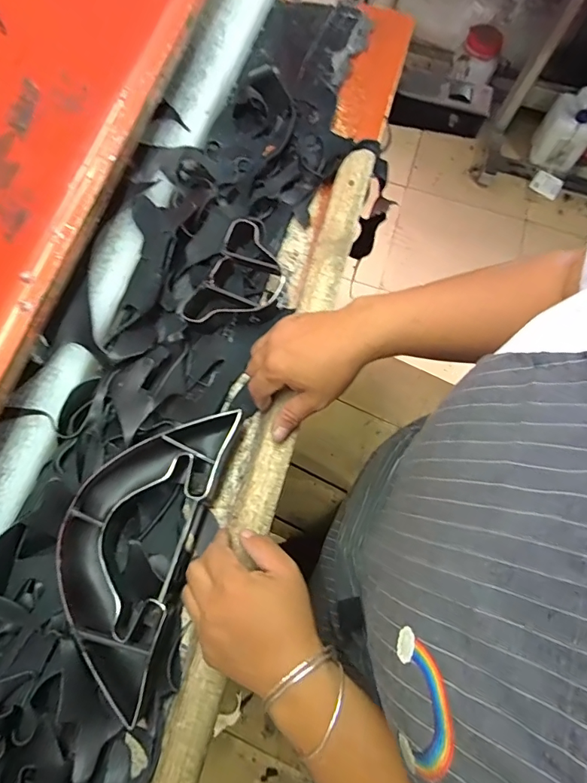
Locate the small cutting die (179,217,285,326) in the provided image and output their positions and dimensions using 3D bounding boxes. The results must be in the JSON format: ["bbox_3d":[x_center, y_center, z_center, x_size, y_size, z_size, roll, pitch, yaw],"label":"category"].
[{"bbox_3d":[-0.052,-0.123,0.505,0.087,0.033,0.130,27,74,9],"label":"small cutting die"}]

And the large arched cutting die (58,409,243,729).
[{"bbox_3d":[-0.146,0.127,0.415,0.117,0.032,0.250,15,73,5],"label":"large arched cutting die"}]

